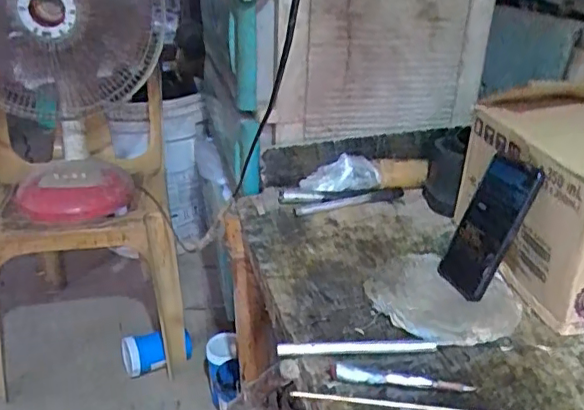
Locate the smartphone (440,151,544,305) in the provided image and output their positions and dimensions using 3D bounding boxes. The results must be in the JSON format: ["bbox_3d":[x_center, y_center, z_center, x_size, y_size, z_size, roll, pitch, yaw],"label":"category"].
[{"bbox_3d":[0.229,0.025,0.668,0.017,0.164,0.078,17,17,-25],"label":"smartphone"}]

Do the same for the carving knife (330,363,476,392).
[{"bbox_3d":[0.105,0.167,0.548,0.133,0.008,0.019,4,26,6],"label":"carving knife"}]

